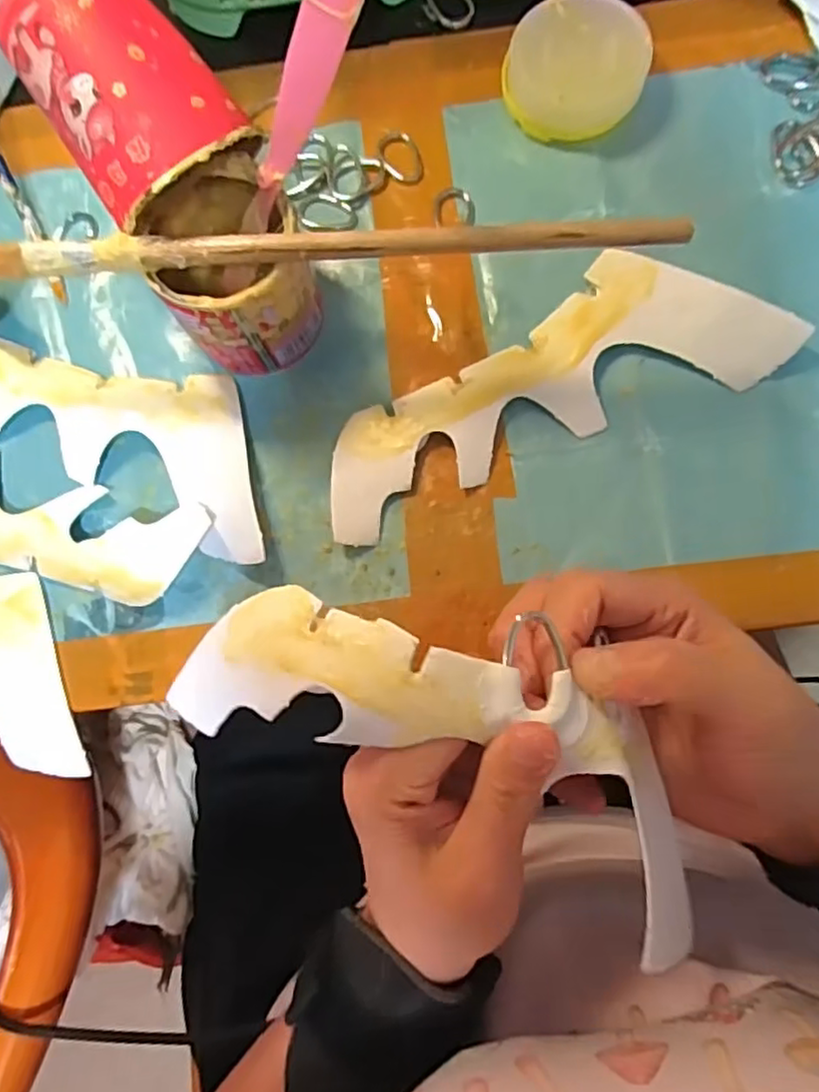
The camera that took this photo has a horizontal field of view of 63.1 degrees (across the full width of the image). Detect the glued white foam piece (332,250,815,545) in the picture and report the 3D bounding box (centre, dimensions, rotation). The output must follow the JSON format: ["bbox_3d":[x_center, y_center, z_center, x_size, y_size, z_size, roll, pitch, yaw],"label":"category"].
[{"bbox_3d":[0.060,-0.072,0.308,0.218,0.015,0.075,-27,83,-1],"label":"glued white foam piece"}]

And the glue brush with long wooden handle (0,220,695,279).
[{"bbox_3d":[-0.031,-0.111,0.247,0.262,0.009,0.010,-2,81,2],"label":"glue brush with long wooden handle"}]

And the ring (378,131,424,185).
[{"bbox_3d":[-0.004,-0.192,0.330,0.020,0.005,0.027,-20,83,0],"label":"ring"}]

